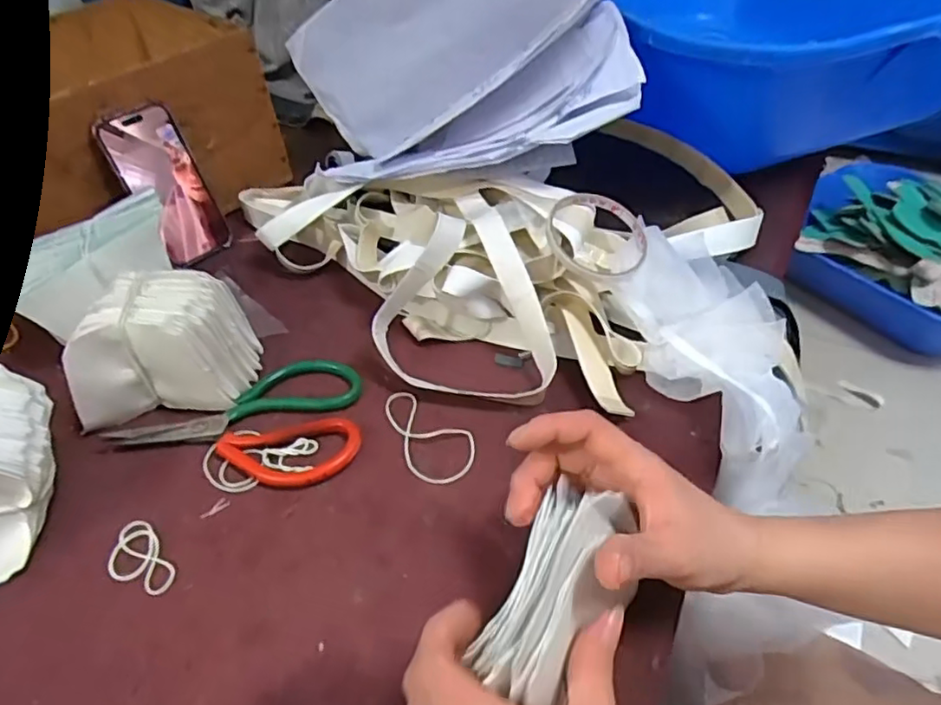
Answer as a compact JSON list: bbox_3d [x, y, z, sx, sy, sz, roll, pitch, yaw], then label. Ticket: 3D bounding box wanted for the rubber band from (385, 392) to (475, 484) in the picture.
[{"bbox_3d":[-0.029,0.058,0.465,0.052,0.005,0.091,-18,45,-14],"label":"rubber band"}]

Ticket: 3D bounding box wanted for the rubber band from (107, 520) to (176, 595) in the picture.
[{"bbox_3d":[-0.213,0.133,0.399,0.033,0.004,0.060,-31,49,-25],"label":"rubber band"}]

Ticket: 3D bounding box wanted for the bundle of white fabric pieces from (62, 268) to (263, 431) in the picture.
[{"bbox_3d":[-0.238,-0.004,0.481,0.123,0.091,0.073,-10,44,-5],"label":"bundle of white fabric pieces"}]

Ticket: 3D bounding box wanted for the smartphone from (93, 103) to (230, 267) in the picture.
[{"bbox_3d":[-0.291,-0.160,0.605,0.010,0.144,0.070,17,46,44],"label":"smartphone"}]

